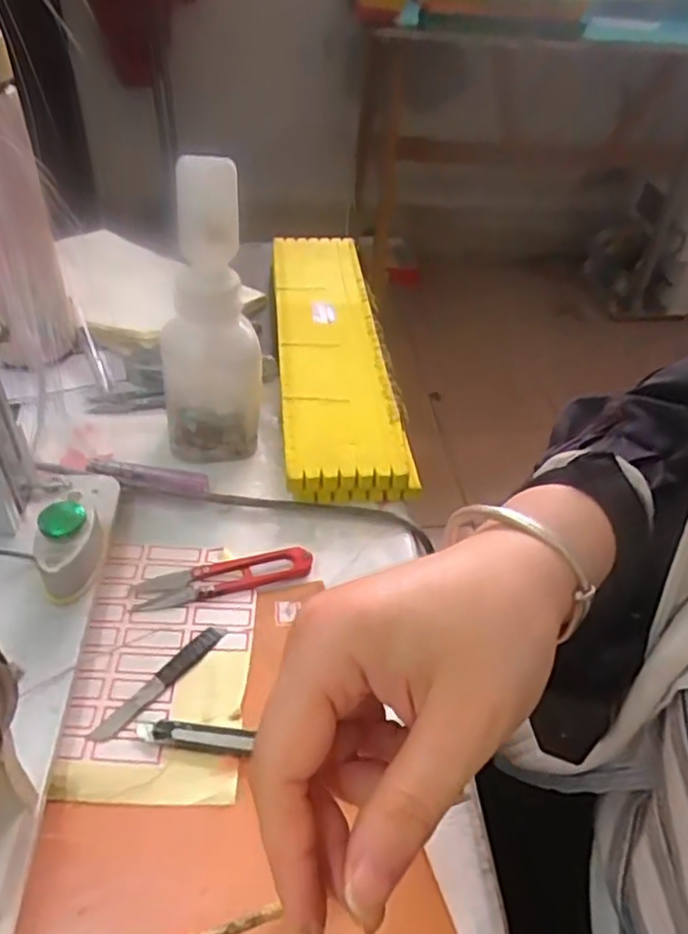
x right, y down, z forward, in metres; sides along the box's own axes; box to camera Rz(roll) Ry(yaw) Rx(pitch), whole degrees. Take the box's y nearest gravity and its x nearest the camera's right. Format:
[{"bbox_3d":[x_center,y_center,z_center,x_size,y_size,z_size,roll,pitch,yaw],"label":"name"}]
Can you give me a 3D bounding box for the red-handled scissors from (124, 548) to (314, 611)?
[{"bbox_3d":[-0.069,0.061,0.385,0.099,0.010,0.021,-11,45,-16],"label":"red-handled scissors"}]

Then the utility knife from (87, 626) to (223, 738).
[{"bbox_3d":[-0.091,0.104,0.336,0.013,0.004,0.079,30,48,25],"label":"utility knife"}]

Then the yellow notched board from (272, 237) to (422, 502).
[{"bbox_3d":[-0.014,-0.097,0.545,0.085,0.022,0.324,-3,46,-9],"label":"yellow notched board"}]

